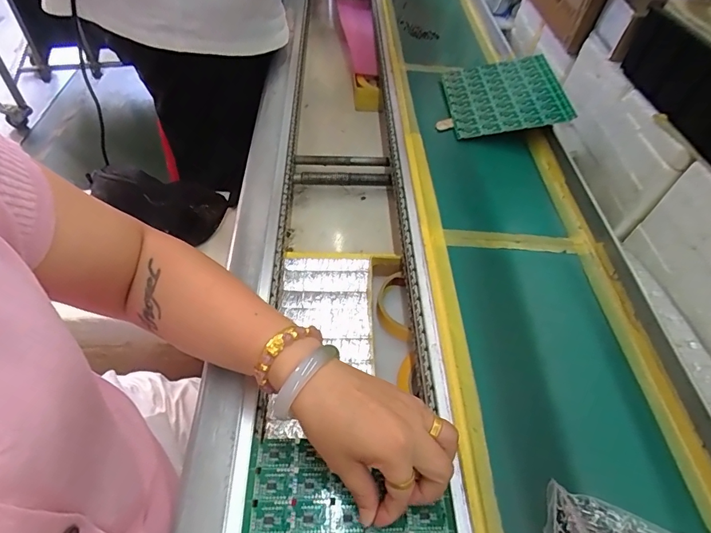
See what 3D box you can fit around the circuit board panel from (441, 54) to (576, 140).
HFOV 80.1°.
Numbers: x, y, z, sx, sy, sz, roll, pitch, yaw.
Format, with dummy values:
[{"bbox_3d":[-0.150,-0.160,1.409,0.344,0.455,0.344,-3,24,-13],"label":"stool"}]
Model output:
[{"bbox_3d":[0.218,-0.256,0.629,0.155,0.009,0.180,-8,54,12],"label":"circuit board panel"}]

